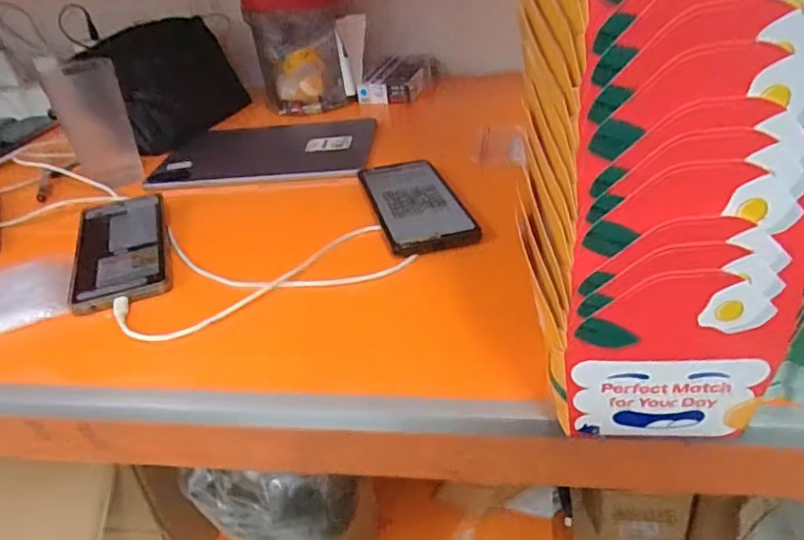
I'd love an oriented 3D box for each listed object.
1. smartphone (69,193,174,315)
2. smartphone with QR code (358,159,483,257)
[{"bbox_3d":[-0.254,-0.024,0.545,0.079,0.015,0.168,-16,35,-13],"label":"smartphone"},{"bbox_3d":[0.012,-0.064,0.567,0.079,0.016,0.181,-11,34,-6],"label":"smartphone with QR code"}]

